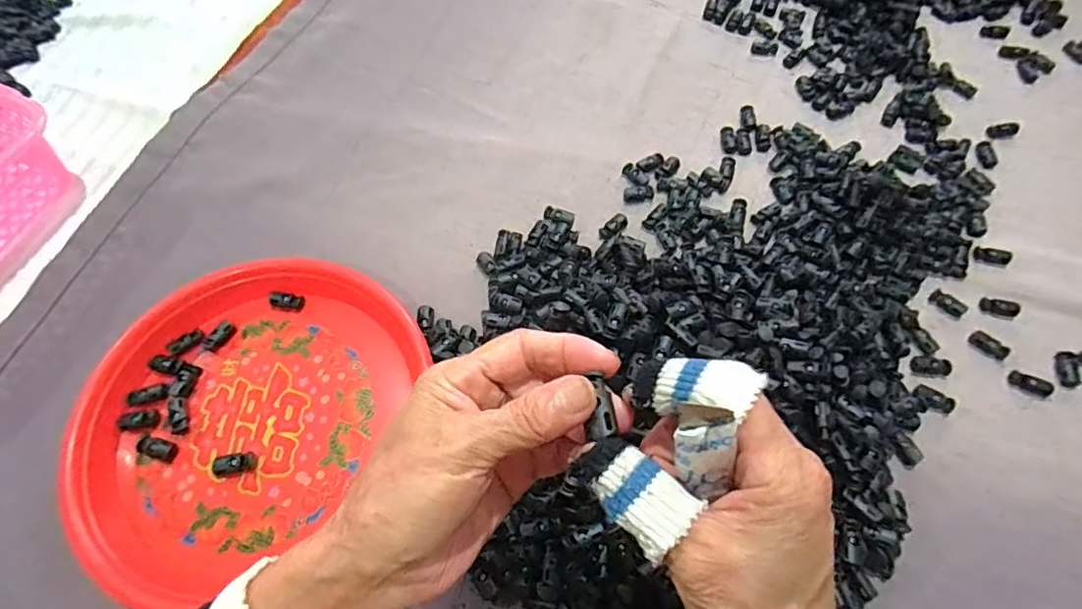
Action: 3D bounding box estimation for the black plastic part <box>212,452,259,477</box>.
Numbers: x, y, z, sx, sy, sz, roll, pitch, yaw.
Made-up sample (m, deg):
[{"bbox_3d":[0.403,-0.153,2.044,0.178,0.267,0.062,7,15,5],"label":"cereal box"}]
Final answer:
[{"bbox_3d":[-0.222,0.115,0.403,0.032,0.007,0.014,-8,64,-3],"label":"black plastic part"}]

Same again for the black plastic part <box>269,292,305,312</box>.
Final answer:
[{"bbox_3d":[-0.211,-0.003,0.461,0.025,0.013,0.013,0,64,1],"label":"black plastic part"}]

